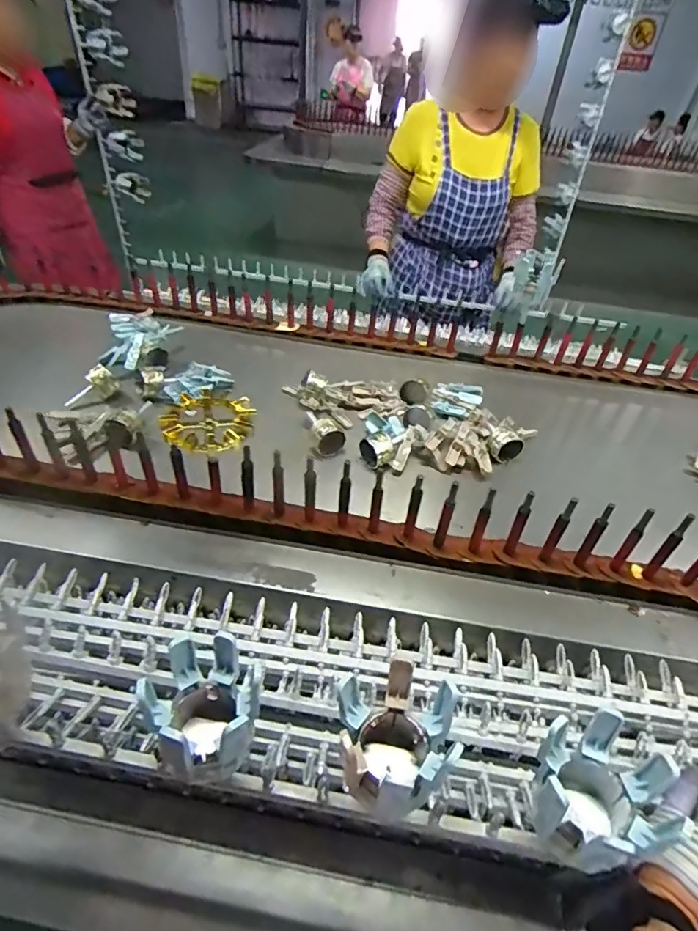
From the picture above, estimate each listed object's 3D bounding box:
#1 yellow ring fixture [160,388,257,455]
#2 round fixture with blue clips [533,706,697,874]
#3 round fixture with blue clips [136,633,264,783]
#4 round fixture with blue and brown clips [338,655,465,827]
[{"bbox_3d":[-0.189,-0.063,0.669,0.111,0.033,0.114,5,39,2],"label":"yellow ring fixture"},{"bbox_3d":[0.202,0.267,0.402,0.097,0.084,0.093,2,39,-2],"label":"round fixture with blue clips"},{"bbox_3d":[-0.124,0.210,0.422,0.081,0.090,0.094,5,39,2],"label":"round fixture with blue clips"},{"bbox_3d":[0.041,0.225,0.414,0.095,0.092,0.103,2,39,-2],"label":"round fixture with blue and brown clips"}]

